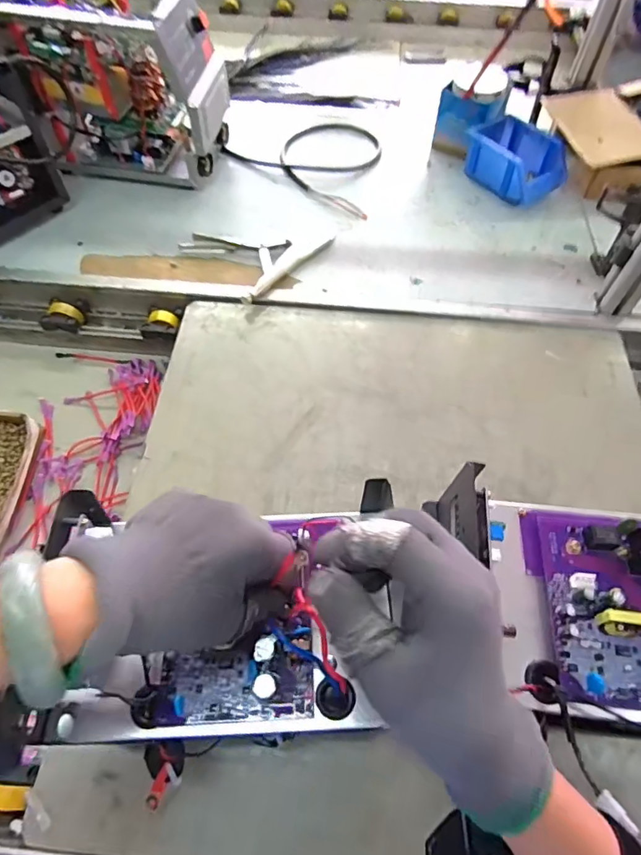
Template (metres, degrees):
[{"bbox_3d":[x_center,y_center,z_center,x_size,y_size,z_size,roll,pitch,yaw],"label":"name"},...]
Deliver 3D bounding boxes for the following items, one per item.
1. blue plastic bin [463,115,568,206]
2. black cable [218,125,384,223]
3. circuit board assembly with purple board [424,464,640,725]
[{"bbox_3d":[0.330,-0.448,0.832,0.114,0.072,0.157,-34,66,-21],"label":"blue plastic bin"},{"bbox_3d":[0.013,-0.491,0.887,0.296,0.023,0.223,33,63,16],"label":"black cable"},{"bbox_3d":[0.227,0.110,0.343,0.219,0.082,0.168,9,59,4],"label":"circuit board assembly with purple board"}]

